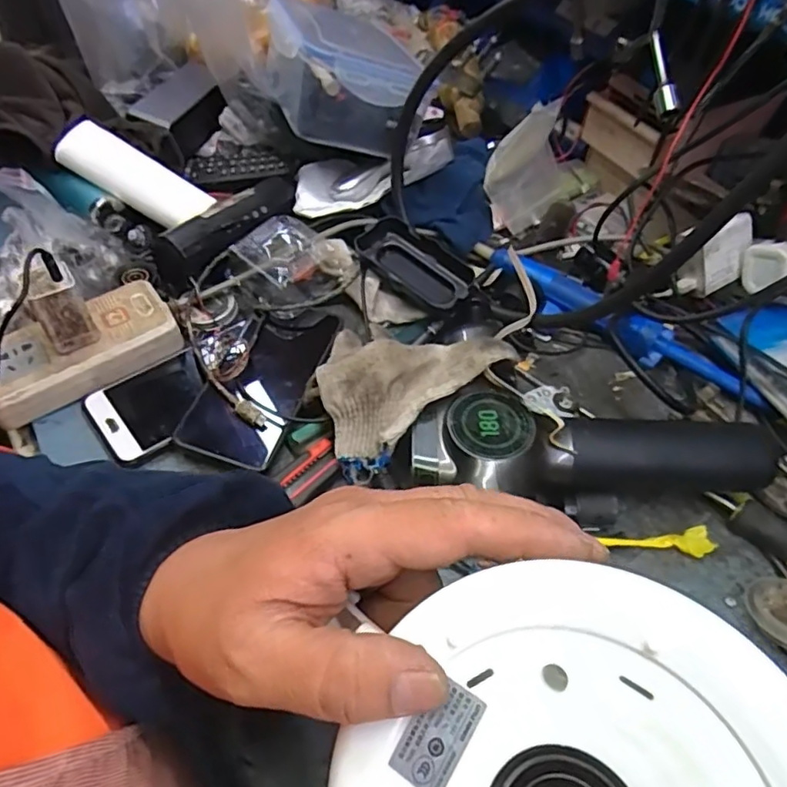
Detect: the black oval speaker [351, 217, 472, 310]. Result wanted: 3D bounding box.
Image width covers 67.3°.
[{"bbox_3d":[0.019,-0.110,0.528,0.112,0.041,0.058,36,69,16],"label":"black oval speaker"}]

